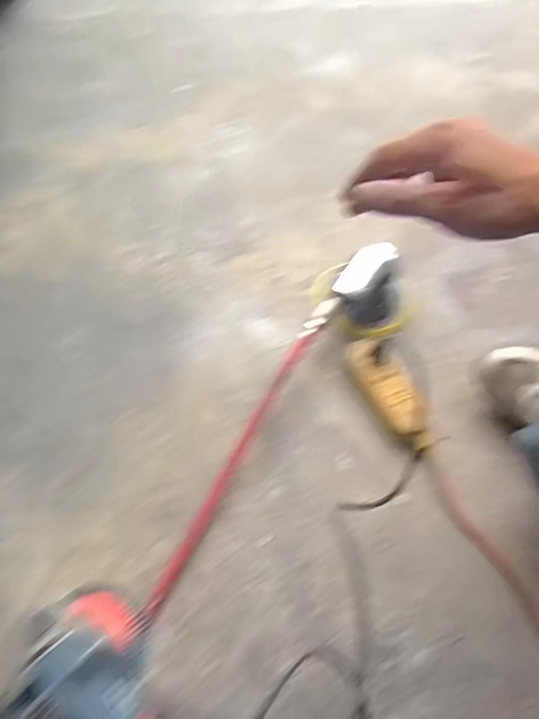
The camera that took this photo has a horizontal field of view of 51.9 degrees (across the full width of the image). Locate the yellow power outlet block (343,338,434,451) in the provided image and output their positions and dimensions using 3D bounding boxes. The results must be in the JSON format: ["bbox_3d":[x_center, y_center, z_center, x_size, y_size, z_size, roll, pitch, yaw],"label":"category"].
[{"bbox_3d":[0.161,0.043,0.732,0.053,0.040,0.160,-26,65,-18],"label":"yellow power outlet block"}]

